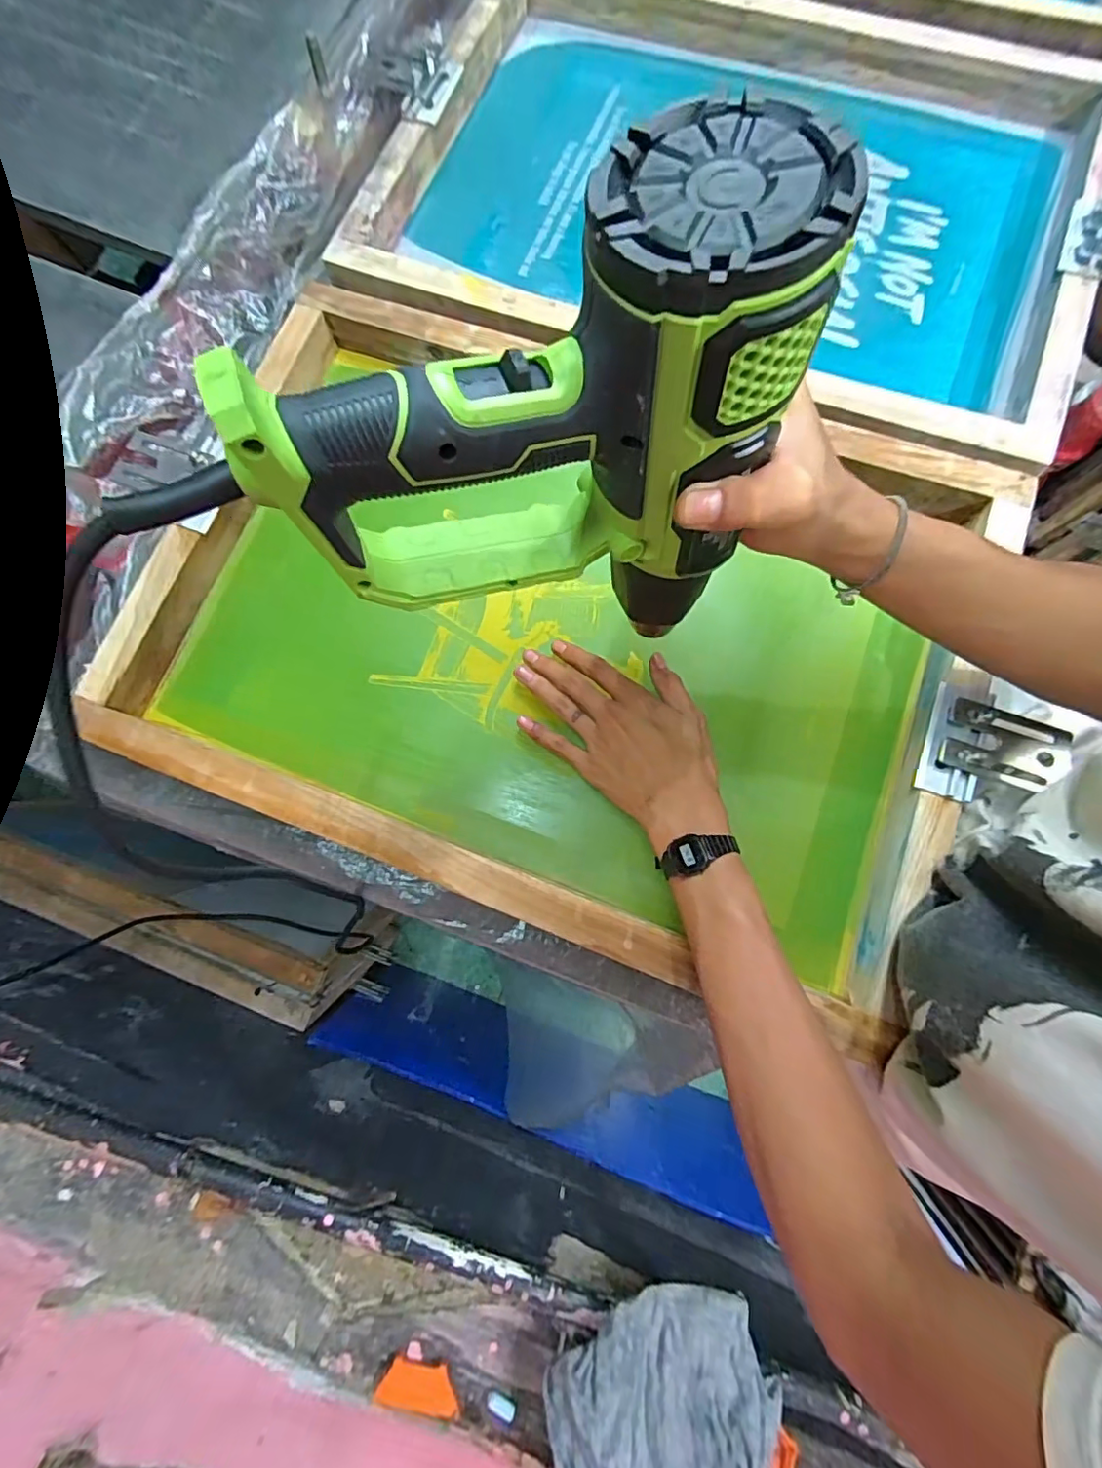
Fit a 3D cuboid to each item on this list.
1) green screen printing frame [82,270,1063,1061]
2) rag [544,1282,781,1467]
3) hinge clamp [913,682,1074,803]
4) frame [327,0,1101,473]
[{"bbox_3d":[-0.009,-0.103,0.447,0.645,0.060,0.450,20,80,4],"label":"green screen printing frame"},{"bbox_3d":[0.103,0.595,0.465,0.201,0.051,0.180,7,60,-24],"label":"rag"},{"bbox_3d":[0.314,0.015,0.386,0.088,0.019,0.077,21,80,2],"label":"hinge clamp"},{"bbox_3d":[0.176,-0.542,0.525,0.652,0.053,0.486,23,80,2],"label":"frame"}]

